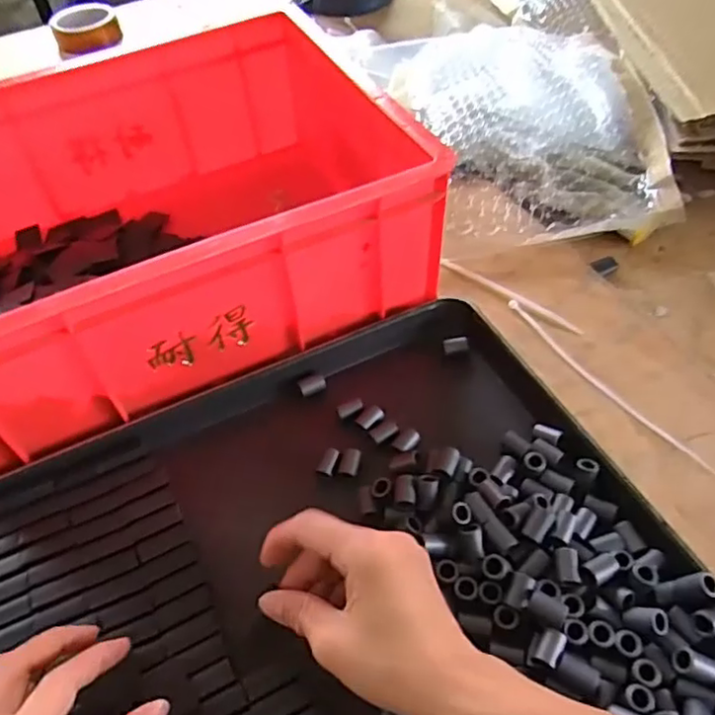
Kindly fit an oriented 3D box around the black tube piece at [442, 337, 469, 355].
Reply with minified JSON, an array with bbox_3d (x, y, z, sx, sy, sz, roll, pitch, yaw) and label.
[{"bbox_3d":[0.076,-0.010,0.491,0.020,0.007,0.011,-11,52,-5],"label":"black tube piece"}]

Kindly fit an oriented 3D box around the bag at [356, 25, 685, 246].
[{"bbox_3d":[0.155,-0.236,0.657,0.235,0.087,0.350,-12,52,-5],"label":"bag"}]

